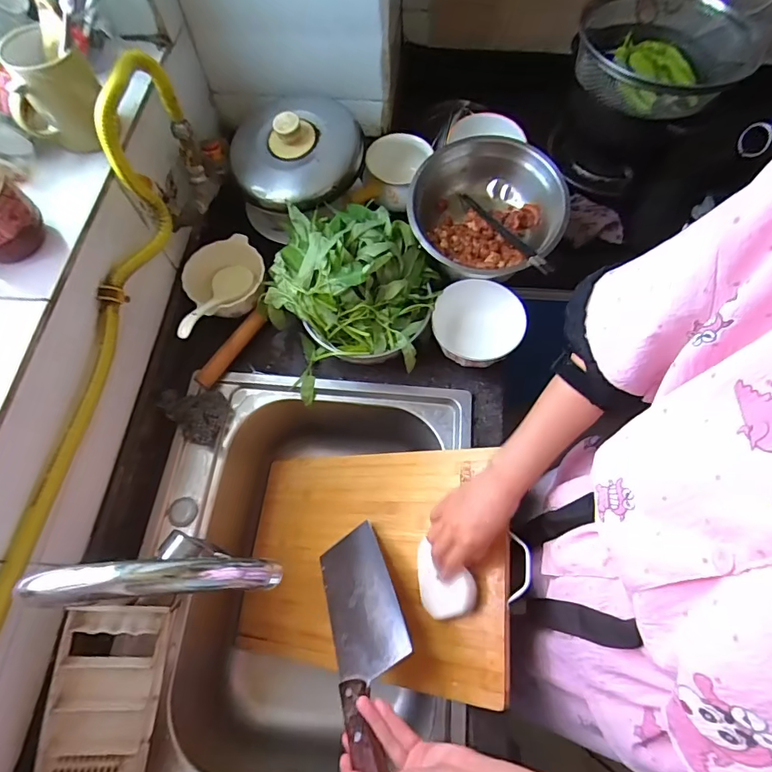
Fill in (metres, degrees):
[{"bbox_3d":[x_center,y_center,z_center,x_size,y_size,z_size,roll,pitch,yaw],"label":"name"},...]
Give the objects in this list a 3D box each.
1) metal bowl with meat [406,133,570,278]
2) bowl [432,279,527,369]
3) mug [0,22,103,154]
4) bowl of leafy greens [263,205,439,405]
[{"bbox_3d":[0.148,-0.264,0.711,0.218,0.103,0.218,0,66,0],"label":"metal bowl with meat"},{"bbox_3d":[0.145,-0.085,0.711,0.141,0.063,0.137,0,66,0],"label":"bowl"},{"bbox_3d":[-0.391,-0.340,0.534,0.094,0.104,0.080,-40,72,-15],"label":"mug"},{"bbox_3d":[-0.052,-0.137,0.671,0.239,0.164,0.216,-9,67,-3],"label":"bowl of leafy greens"}]

